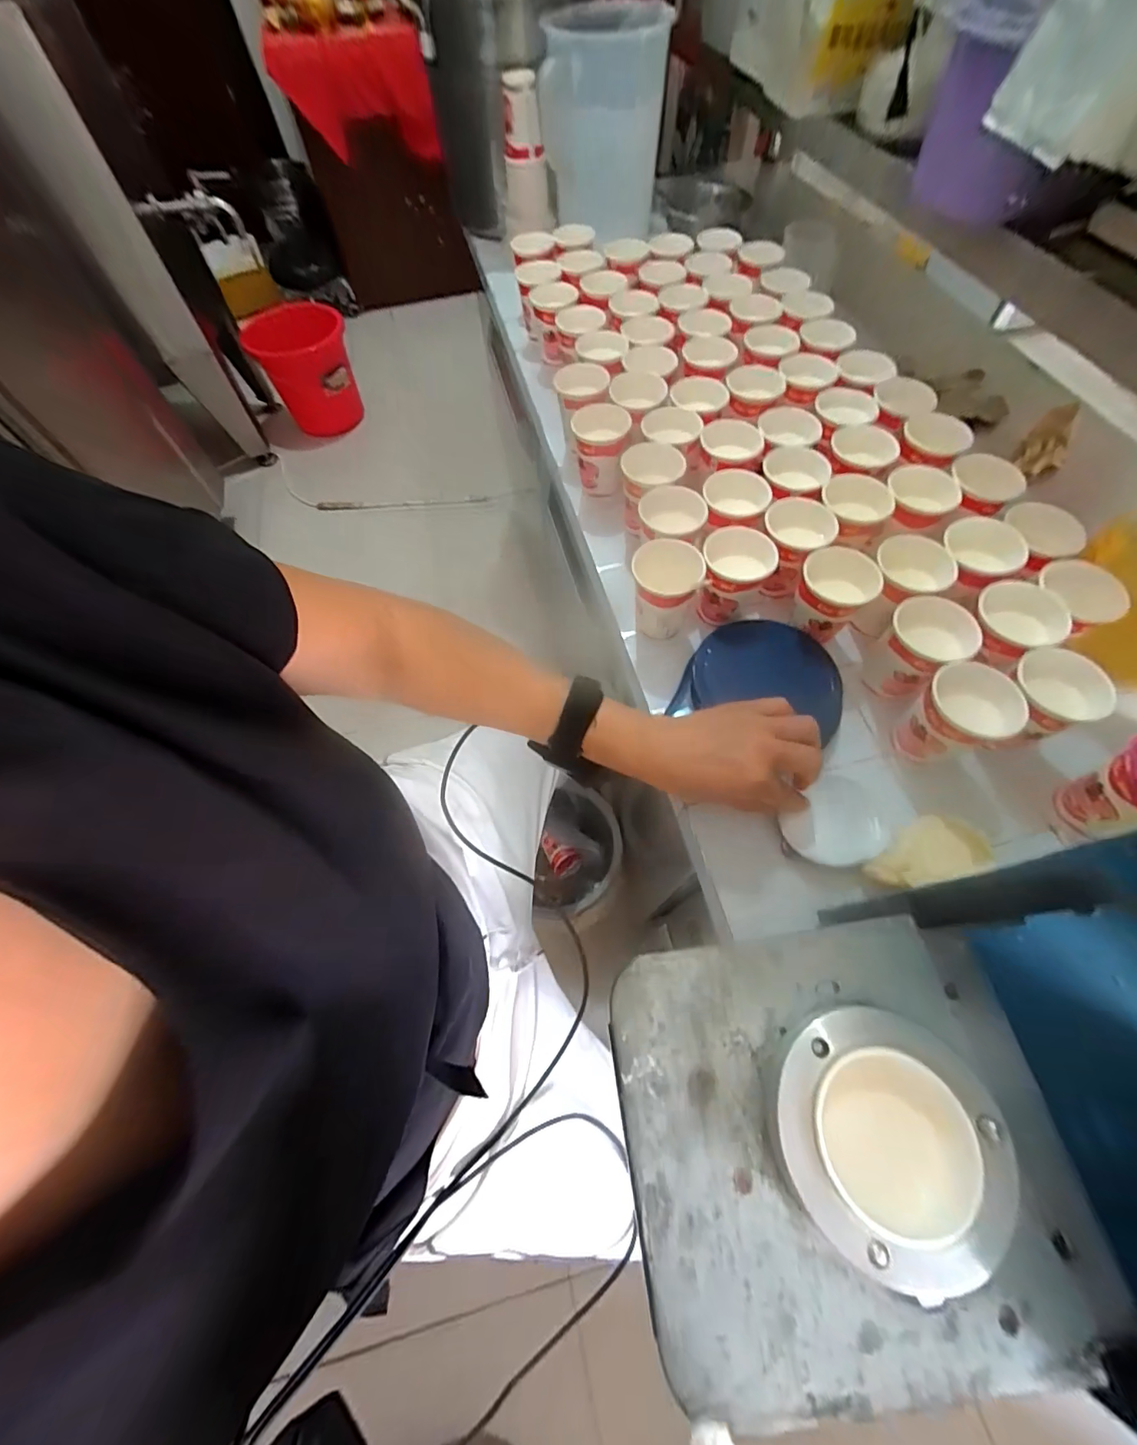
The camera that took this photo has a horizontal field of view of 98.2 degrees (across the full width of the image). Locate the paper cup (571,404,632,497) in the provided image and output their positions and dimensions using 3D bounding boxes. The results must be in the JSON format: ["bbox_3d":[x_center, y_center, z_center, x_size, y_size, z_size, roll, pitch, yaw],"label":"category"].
[{"bbox_3d":[0.038,-0.328,0.600,0.064,0.079,0.064,-1,63,2],"label":"paper cup"}]

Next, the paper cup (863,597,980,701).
[{"bbox_3d":[0.313,-0.064,0.448,0.062,0.079,0.067,-42,69,-17],"label":"paper cup"}]

